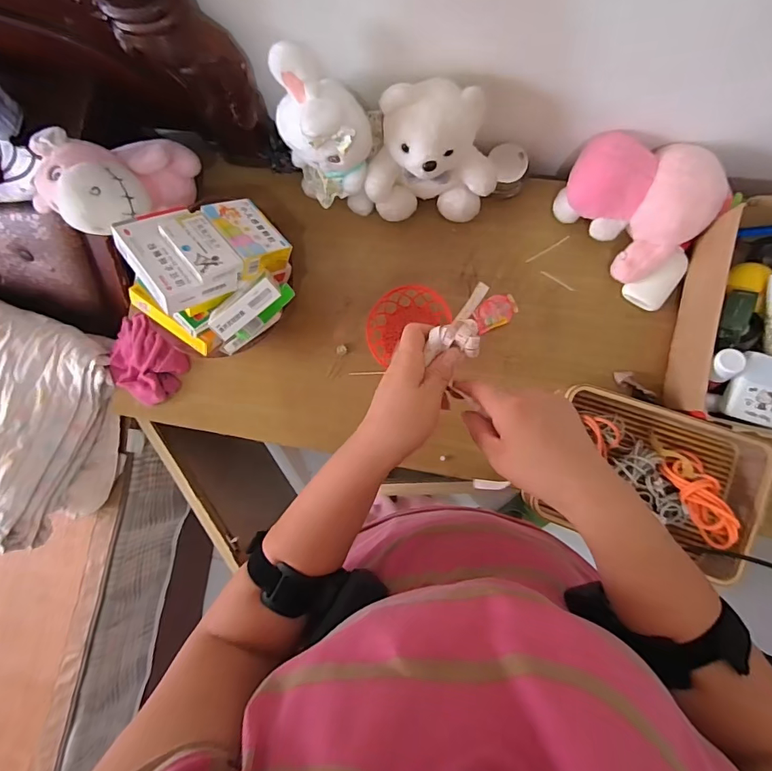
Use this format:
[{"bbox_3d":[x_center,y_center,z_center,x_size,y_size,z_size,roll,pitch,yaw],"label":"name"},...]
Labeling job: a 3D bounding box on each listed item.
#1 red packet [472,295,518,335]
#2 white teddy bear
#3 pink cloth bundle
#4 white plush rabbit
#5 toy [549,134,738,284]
[{"bbox_3d":[0.177,-0.120,0.715,0.069,0.010,0.050,-24,84,5],"label":"red packet"},{"bbox_3d":[0.065,-0.319,0.636,0.185,0.196,0.101,3,87,8],"label":"white teddy bear"},{"bbox_3d":[-0.424,-0.044,0.771,0.138,0.033,0.126,31,91,8],"label":"pink cloth bundle"},{"bbox_3d":[-0.086,-0.343,0.616,0.127,0.234,0.100,9,88,8],"label":"white plush rabbit"},{"bbox_3d":[0.371,-0.279,0.644,0.172,0.102,0.199,-41,83,3],"label":"toy"}]

